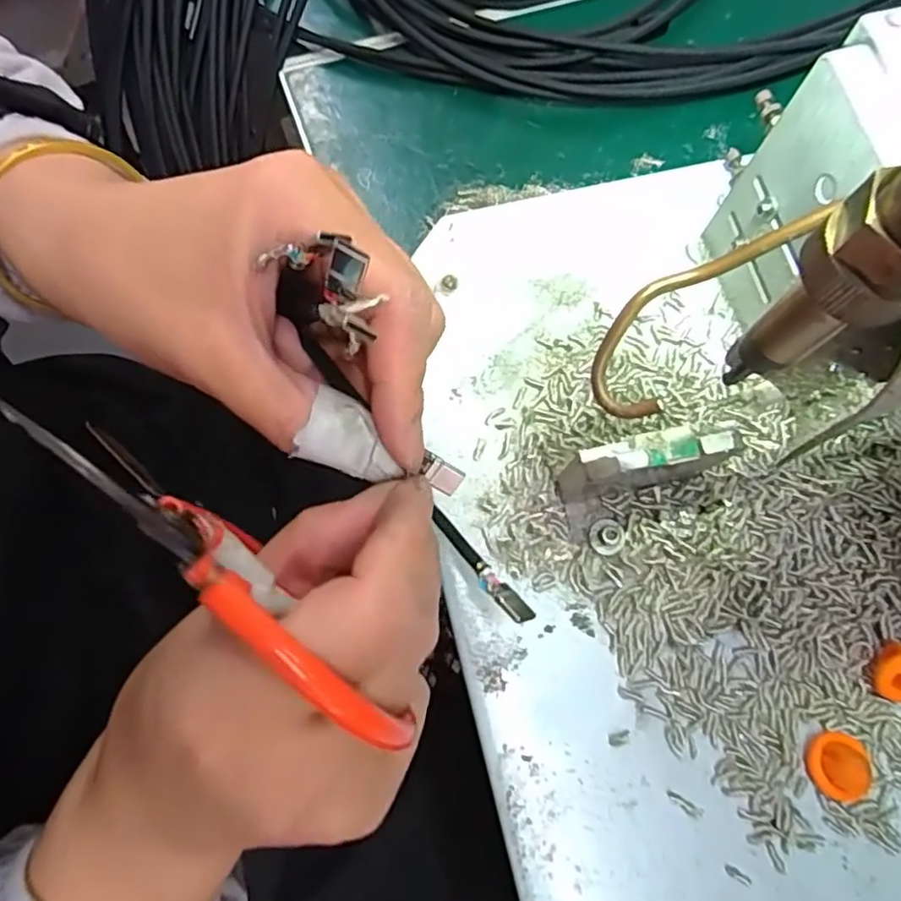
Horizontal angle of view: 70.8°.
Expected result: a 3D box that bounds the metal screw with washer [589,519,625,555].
[{"bbox_3d":[0.054,0.029,0.217,0.012,0.004,0.012,0,74,-1],"label":"metal screw with washer"}]

